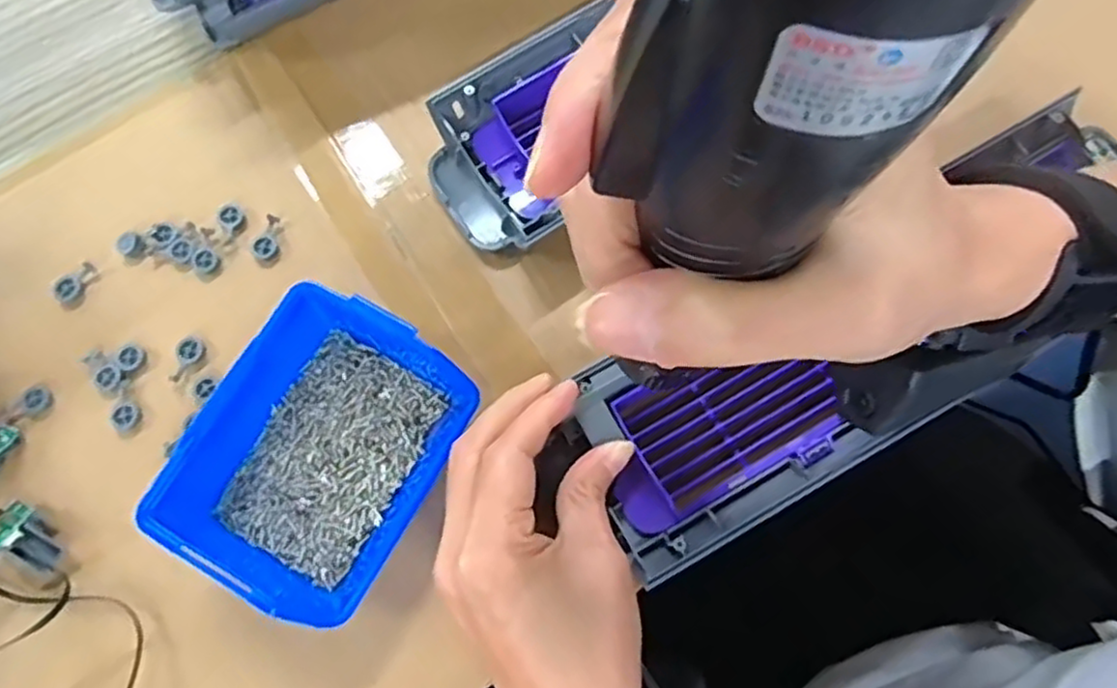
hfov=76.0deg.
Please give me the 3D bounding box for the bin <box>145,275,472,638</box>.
[{"bbox_3d":[-0.093,0.042,0.283,0.086,0.043,0.111,25,76,11],"label":"bin"}]

